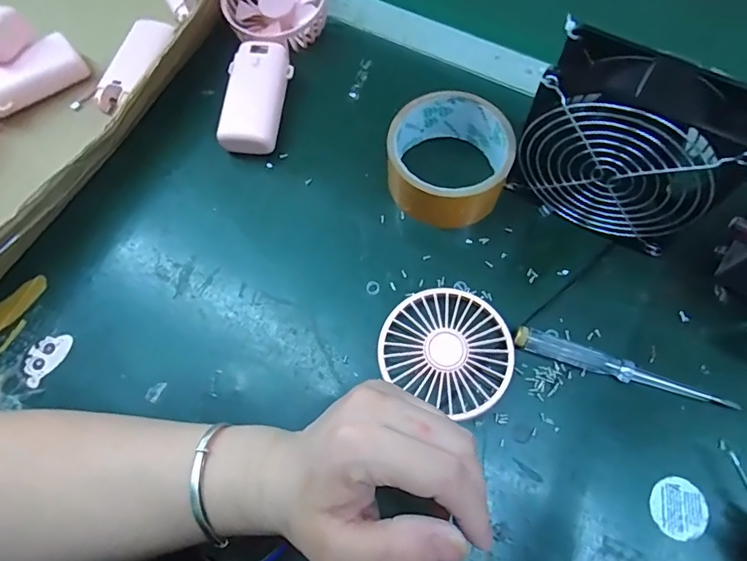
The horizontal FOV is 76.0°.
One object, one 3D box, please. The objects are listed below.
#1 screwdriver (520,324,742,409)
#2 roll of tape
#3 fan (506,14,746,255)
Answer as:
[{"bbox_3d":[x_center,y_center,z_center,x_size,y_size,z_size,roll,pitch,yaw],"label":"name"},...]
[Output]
[{"bbox_3d":[0.160,0.055,0.310,0.134,0.014,0.016,17,71,9],"label":"screwdriver"},{"bbox_3d":[0.056,-0.088,0.354,0.088,0.049,0.082,-1,69,2],"label":"roll of tape"},{"bbox_3d":[0.156,-0.080,0.307,0.123,0.119,0.054,33,74,14],"label":"fan"}]

